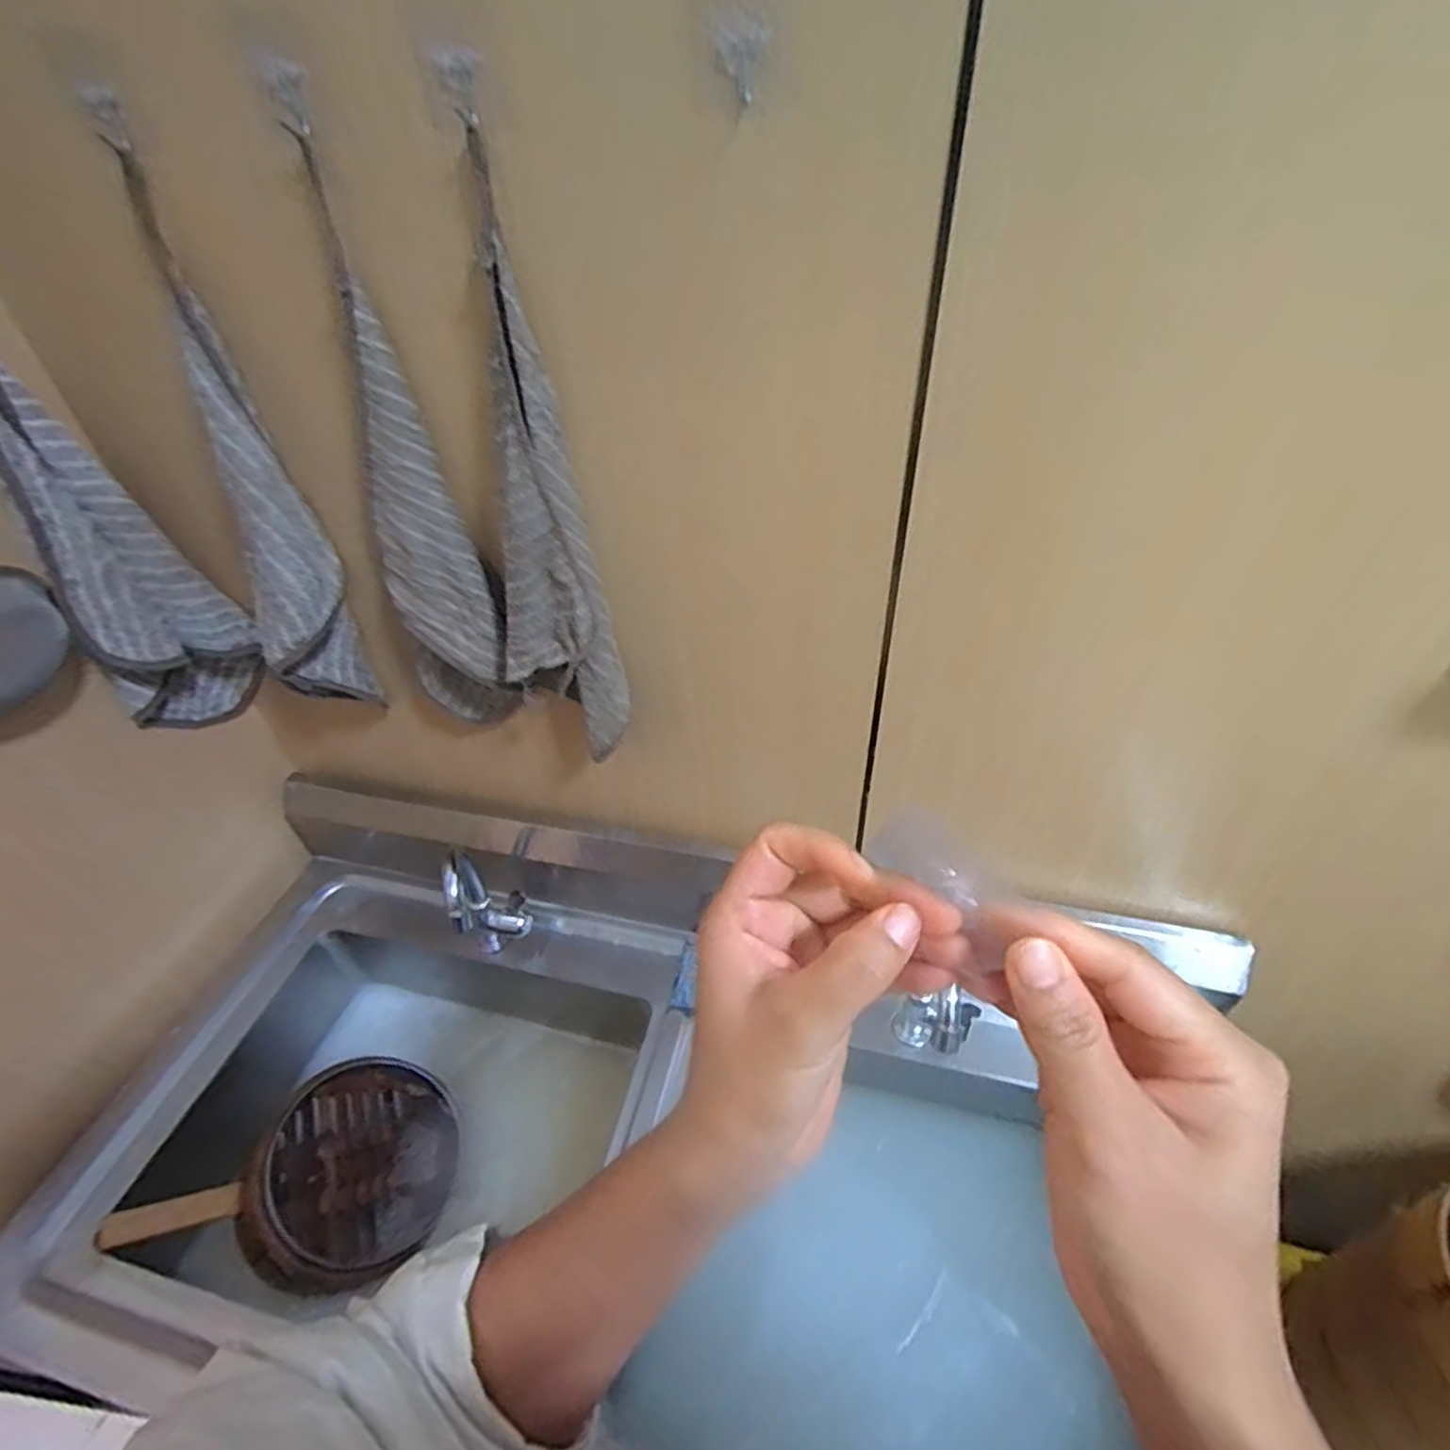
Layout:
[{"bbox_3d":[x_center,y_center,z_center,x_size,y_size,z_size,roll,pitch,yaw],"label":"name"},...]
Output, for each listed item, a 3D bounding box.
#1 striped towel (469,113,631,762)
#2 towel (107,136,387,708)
[{"bbox_3d":[-0.132,-0.136,0.496,0.082,0.362,0.074,-25,46,-23],"label":"striped towel"},{"bbox_3d":[-0.362,-0.162,0.545,0.080,0.366,0.078,-25,46,-23],"label":"towel"}]

